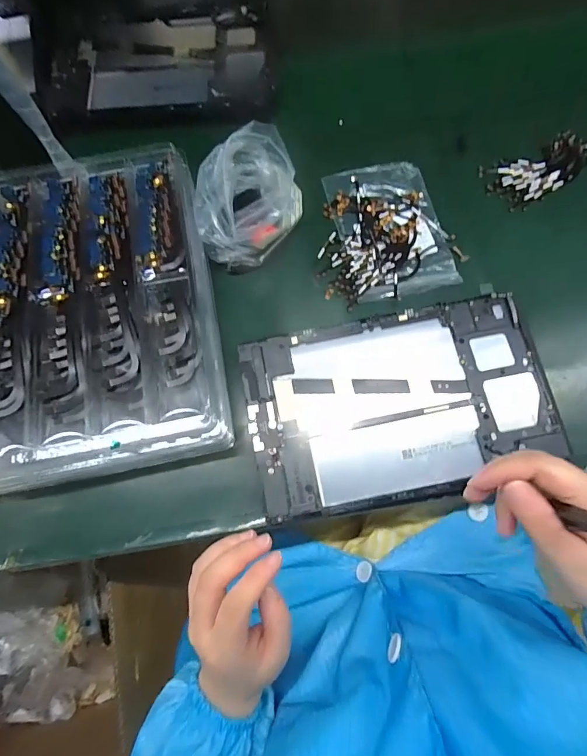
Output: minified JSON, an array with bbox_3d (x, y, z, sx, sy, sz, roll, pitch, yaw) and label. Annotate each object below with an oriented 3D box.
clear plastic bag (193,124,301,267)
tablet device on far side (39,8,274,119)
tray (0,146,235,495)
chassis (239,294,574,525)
[{"bbox_3d":[-0.043,-0.174,0.390,0.093,0.060,0.120,-8,73,-1],"label":"clear plastic bag"},{"bbox_3d":[-0.147,-0.351,0.458,0.243,0.010,0.158,-3,73,1],"label":"tablet device on far side"},{"bbox_3d":[-0.186,-0.059,0.347,0.234,0.042,0.289,-10,73,-1],"label":"tray"},{"bbox_3d":[0.086,0.020,0.338,0.239,0.009,0.149,-11,75,-1],"label":"chassis"}]

